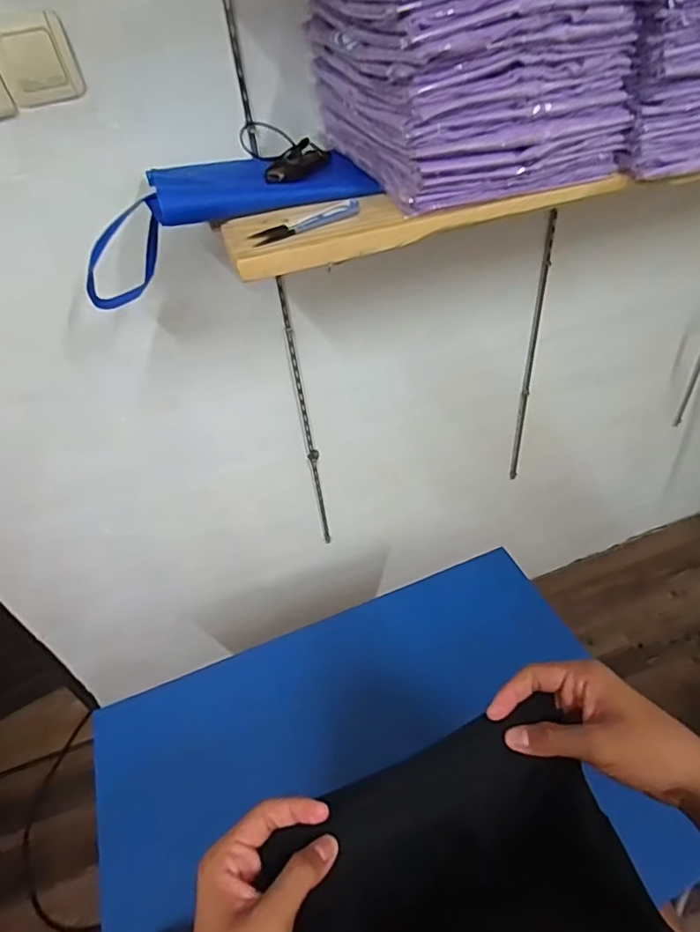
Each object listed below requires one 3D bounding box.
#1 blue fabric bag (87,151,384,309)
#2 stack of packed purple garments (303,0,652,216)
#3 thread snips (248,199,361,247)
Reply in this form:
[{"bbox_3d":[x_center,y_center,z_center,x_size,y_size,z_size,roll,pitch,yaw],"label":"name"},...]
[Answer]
[{"bbox_3d":[-0.147,-0.284,0.656,0.342,0.116,0.143,-11,44,-3],"label":"blue fabric bag"},{"bbox_3d":[0.115,-0.446,0.600,0.248,0.195,0.297,-18,45,-11],"label":"stack of packed purple garments"},{"bbox_3d":[-0.044,-0.246,0.559,0.121,0.012,0.029,-27,47,-19],"label":"thread snips"}]

